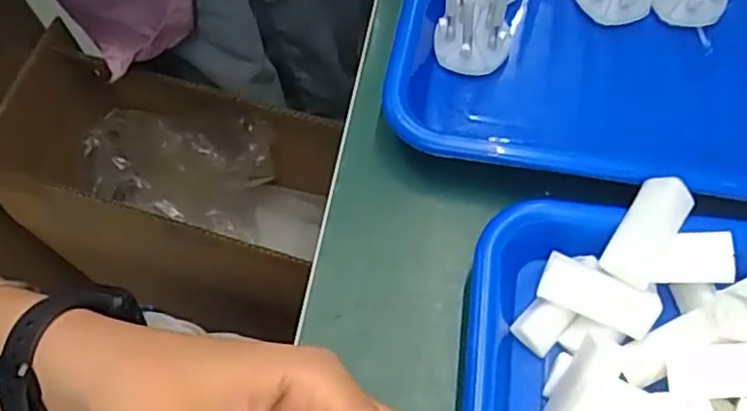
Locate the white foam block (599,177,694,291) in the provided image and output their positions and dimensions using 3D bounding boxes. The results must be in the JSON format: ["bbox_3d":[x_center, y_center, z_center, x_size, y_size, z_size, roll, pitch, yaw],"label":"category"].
[{"bbox_3d":[0.114,0.011,0.279,0.022,0.007,0.045,29,91,13],"label":"white foam block"}]

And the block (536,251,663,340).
[{"bbox_3d":[0.092,0.037,0.277,0.046,0.006,0.020,22,100,9],"label":"block"}]

